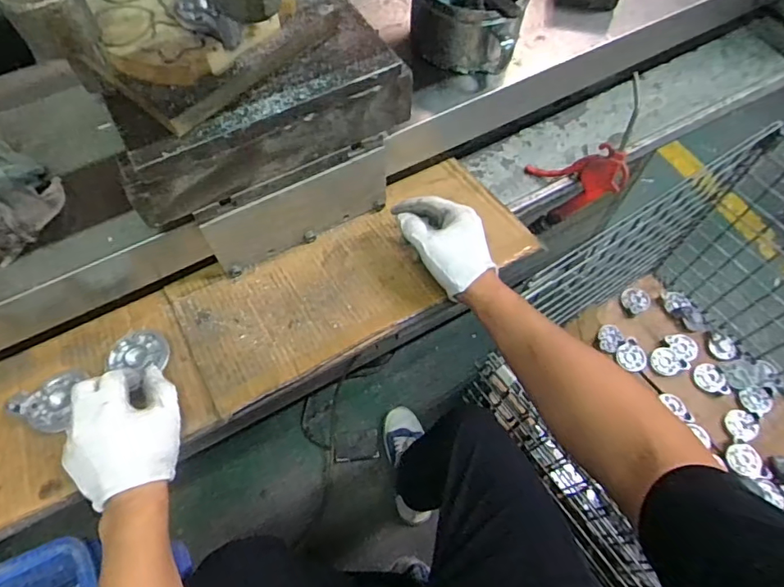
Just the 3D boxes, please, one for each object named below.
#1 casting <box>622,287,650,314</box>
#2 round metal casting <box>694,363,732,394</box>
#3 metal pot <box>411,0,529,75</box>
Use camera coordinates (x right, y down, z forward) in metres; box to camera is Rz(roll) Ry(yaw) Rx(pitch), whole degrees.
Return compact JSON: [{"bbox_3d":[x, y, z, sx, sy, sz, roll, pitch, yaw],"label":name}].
[{"bbox_3d":[0.651,0.015,1.379,0.069,0.021,0.079,41,71,18],"label":"casting"},{"bbox_3d":[0.789,0.214,1.283,0.065,0.024,0.079,-10,64,-5],"label":"round metal casting"},{"bbox_3d":[0.093,-0.350,0.628,0.131,0.081,0.149,17,65,8],"label":"metal pot"}]

